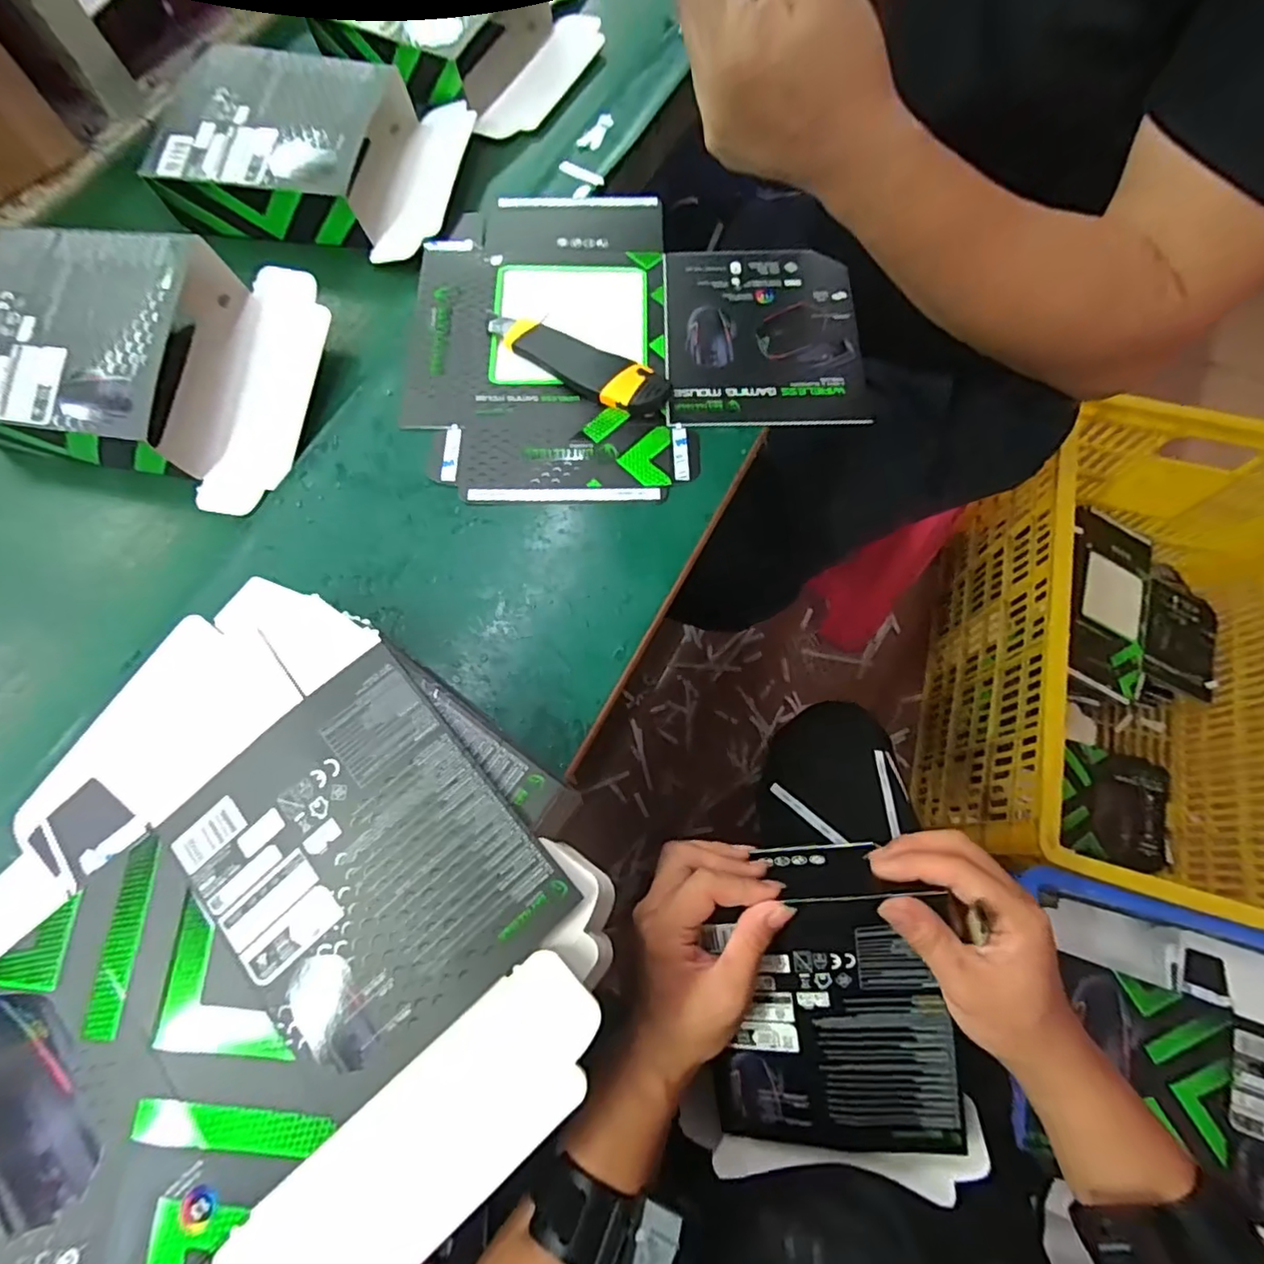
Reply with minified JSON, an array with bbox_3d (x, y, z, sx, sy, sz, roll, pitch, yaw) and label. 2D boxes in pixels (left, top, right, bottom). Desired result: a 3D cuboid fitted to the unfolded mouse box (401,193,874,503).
[{"bbox_3d":[0.000,-0.247,0.489,0.357,0.015,0.303,-2,71,2],"label":"unfolded mouse box"}]

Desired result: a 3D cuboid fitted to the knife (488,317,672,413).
[{"bbox_3d":[-0.045,-0.214,0.474,0.156,0.015,0.040,30,75,12],"label":"knife"}]

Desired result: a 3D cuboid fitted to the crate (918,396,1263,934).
[{"bbox_3d":[0.771,0.059,0.915,0.488,0.420,0.678,12,72,6],"label":"crate"}]

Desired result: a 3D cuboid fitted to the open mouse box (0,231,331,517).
[{"bbox_3d":[-0.378,-0.209,0.454,0.251,0.076,0.193,8,72,5],"label":"open mouse box"}]

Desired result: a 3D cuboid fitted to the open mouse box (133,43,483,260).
[{"bbox_3d":[-0.281,-0.442,0.539,0.246,0.057,0.187,9,72,5],"label":"open mouse box"}]

